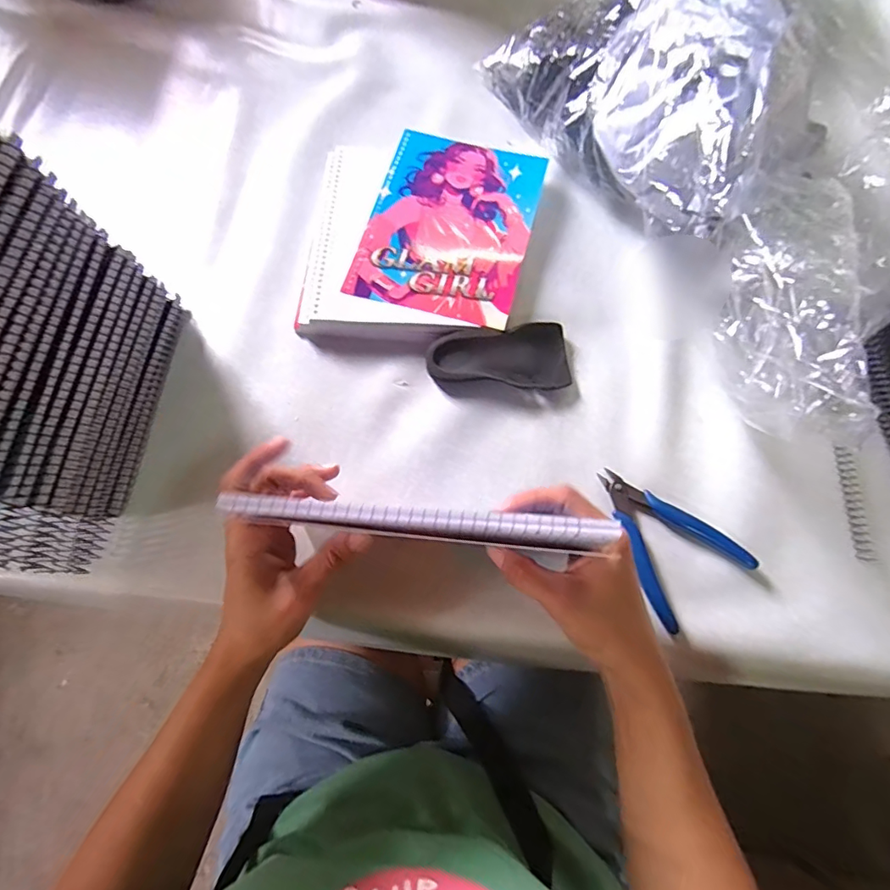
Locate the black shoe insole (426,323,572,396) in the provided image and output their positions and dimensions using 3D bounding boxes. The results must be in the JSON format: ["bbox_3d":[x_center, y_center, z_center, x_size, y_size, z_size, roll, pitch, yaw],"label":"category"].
[{"bbox_3d":[0.047,-0.072,0.429,0.117,0.021,0.058,-9,72,-2],"label":"black shoe insole"}]

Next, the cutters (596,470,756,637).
[{"bbox_3d":[0.179,0.067,0.383,0.084,0.013,0.120,-18,73,-5],"label":"cutters"}]

